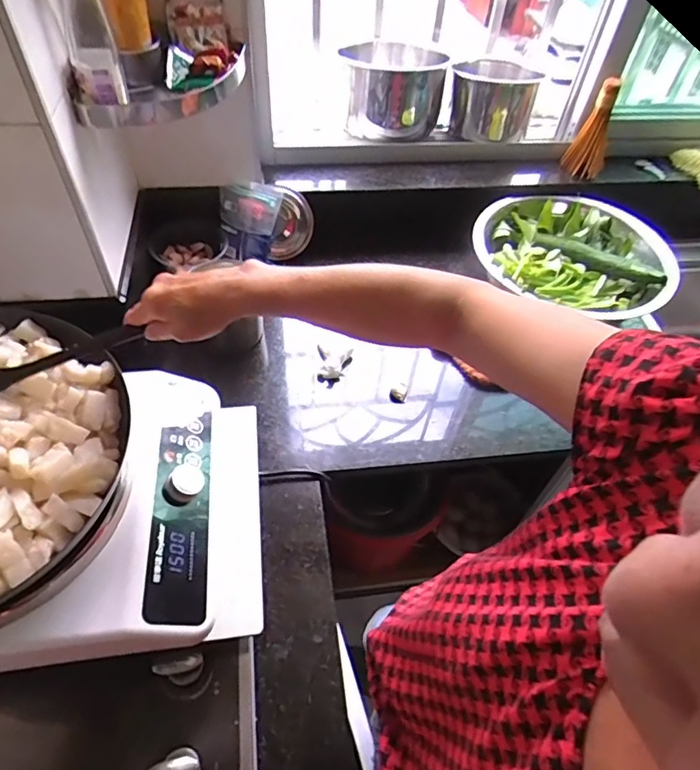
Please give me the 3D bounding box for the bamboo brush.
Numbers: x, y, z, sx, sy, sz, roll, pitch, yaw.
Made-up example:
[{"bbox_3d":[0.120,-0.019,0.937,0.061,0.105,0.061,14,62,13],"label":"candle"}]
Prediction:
[{"bbox_3d":[0.499,-0.517,1.067,0.079,0.181,0.050,21,26,11],"label":"bamboo brush"}]

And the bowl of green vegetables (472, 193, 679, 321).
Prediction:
[{"bbox_3d":[0.409,-0.239,0.993,0.353,0.090,0.329,3,51,-3],"label":"bowl of green vegetables"}]

